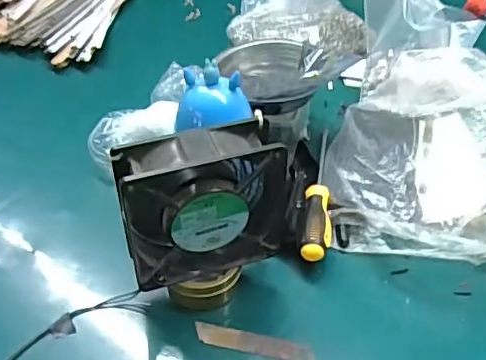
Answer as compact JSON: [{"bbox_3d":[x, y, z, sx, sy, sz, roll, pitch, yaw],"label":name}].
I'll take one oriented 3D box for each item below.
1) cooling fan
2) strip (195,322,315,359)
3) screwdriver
[{"bbox_3d":[-0.031,0.018,0.432,0.120,0.115,0.044,-14,44,-13],"label":"cooling fan"},{"bbox_3d":[0.009,0.131,0.449,0.096,0.004,0.019,9,42,9],"label":"strip"},{"bbox_3d":[0.076,0.002,0.555,0.026,0.026,0.193,4,43,7],"label":"screwdriver"}]

